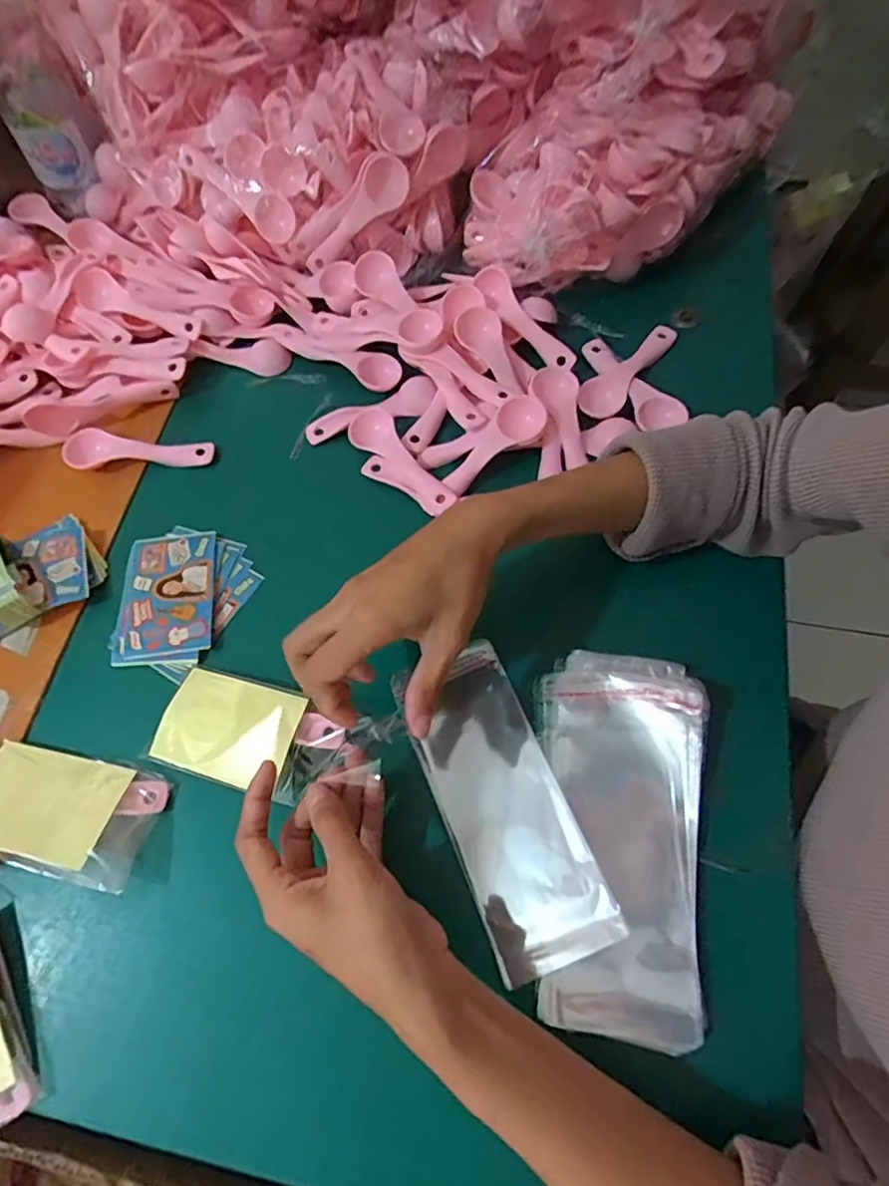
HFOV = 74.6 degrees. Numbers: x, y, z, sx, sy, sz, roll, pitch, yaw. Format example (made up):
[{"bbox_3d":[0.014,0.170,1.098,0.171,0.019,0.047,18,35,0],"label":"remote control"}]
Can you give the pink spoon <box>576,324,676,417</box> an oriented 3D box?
[{"bbox_3d":[0.143,-0.176,0.454,0.033,0.010,0.104,35,72,16],"label":"pink spoon"}]

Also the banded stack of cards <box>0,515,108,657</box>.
[{"bbox_3d":[-0.304,-0.008,0.411,0.105,0.038,0.076,-33,69,-11],"label":"banded stack of cards"}]

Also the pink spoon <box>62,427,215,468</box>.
[{"bbox_3d":[-0.243,-0.115,0.464,0.113,0.016,0.032,-5,67,1],"label":"pink spoon"}]

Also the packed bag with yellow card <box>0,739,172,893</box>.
[{"bbox_3d":[-0.234,0.133,0.355,0.110,0.026,0.065,11,68,7],"label":"packed bag with yellow card"}]

